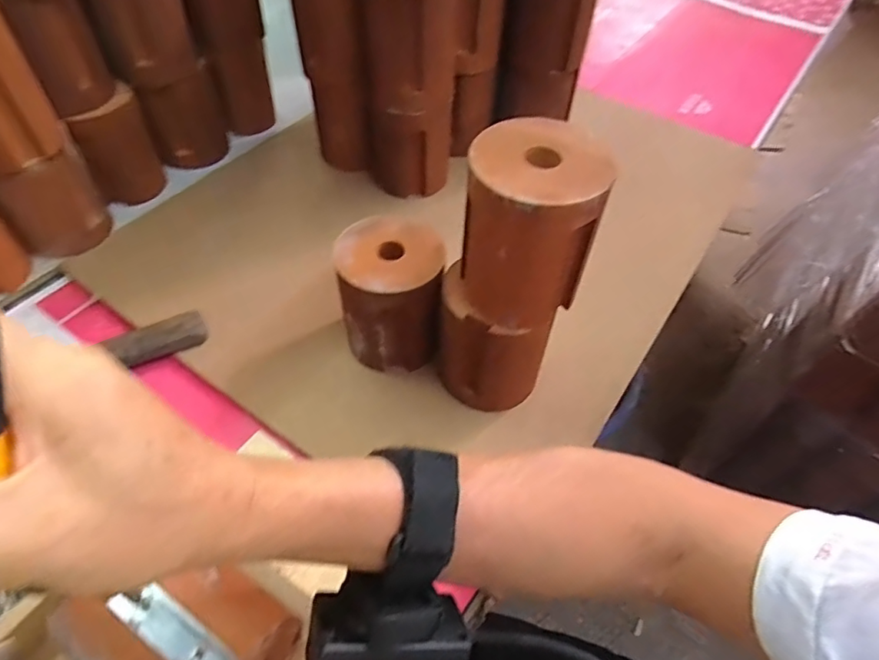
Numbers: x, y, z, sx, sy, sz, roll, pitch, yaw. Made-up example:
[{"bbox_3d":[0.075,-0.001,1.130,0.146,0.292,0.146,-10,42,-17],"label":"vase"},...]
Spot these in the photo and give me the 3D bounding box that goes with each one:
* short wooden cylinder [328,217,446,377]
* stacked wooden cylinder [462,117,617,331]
[{"bbox_3d":[-0.037,-0.026,0.424,0.077,0.101,0.076,3,53,-2],"label":"short wooden cylinder"},{"bbox_3d":[0.053,-0.061,0.329,0.072,0.105,0.067,5,53,0],"label":"stacked wooden cylinder"}]

